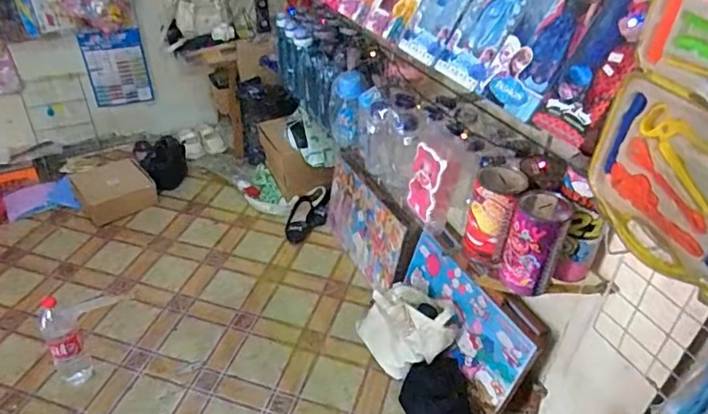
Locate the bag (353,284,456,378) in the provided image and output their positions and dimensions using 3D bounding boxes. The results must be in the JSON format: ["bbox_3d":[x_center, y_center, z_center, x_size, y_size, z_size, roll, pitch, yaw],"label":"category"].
[{"bbox_3d":[0.151,0.363,1.615,0.188,0.263,0.330,-17,41,-22],"label":"bag"}]

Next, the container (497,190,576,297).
[{"bbox_3d":[0.370,0.078,1.072,0.101,0.195,0.113,21,42,24],"label":"container"}]

